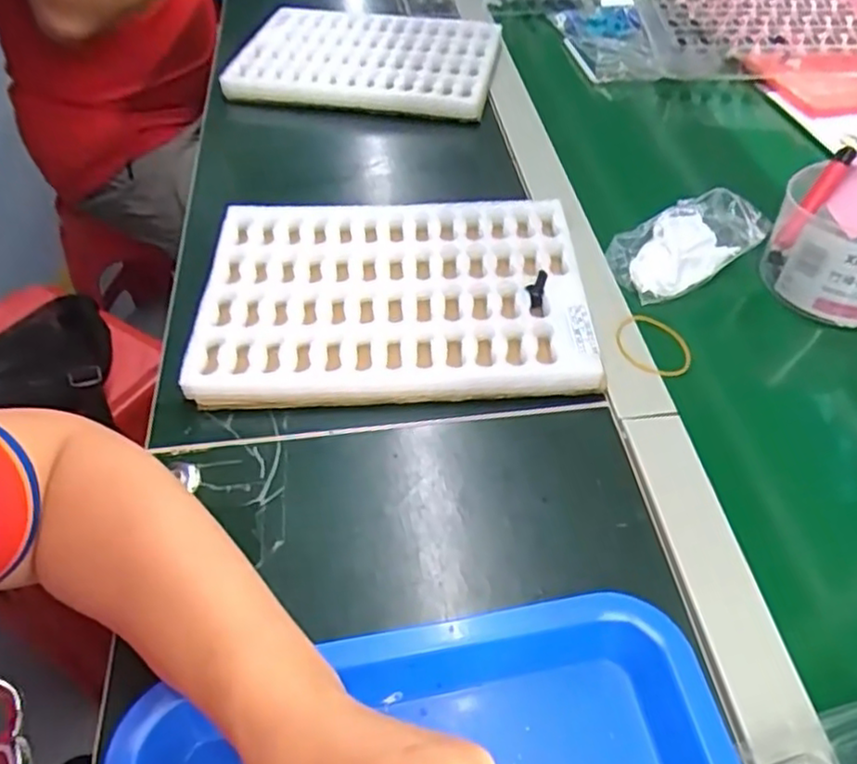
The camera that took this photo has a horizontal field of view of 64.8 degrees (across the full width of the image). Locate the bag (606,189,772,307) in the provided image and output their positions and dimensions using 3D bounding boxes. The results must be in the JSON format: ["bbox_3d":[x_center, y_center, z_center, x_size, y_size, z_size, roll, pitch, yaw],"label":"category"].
[{"bbox_3d":[0.206,-0.112,0.540,0.123,0.031,0.069,-22,53,-18],"label":"bag"}]

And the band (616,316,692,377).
[{"bbox_3d":[0.161,-0.028,0.486,0.052,0.007,0.068,10,44,0],"label":"band"}]

